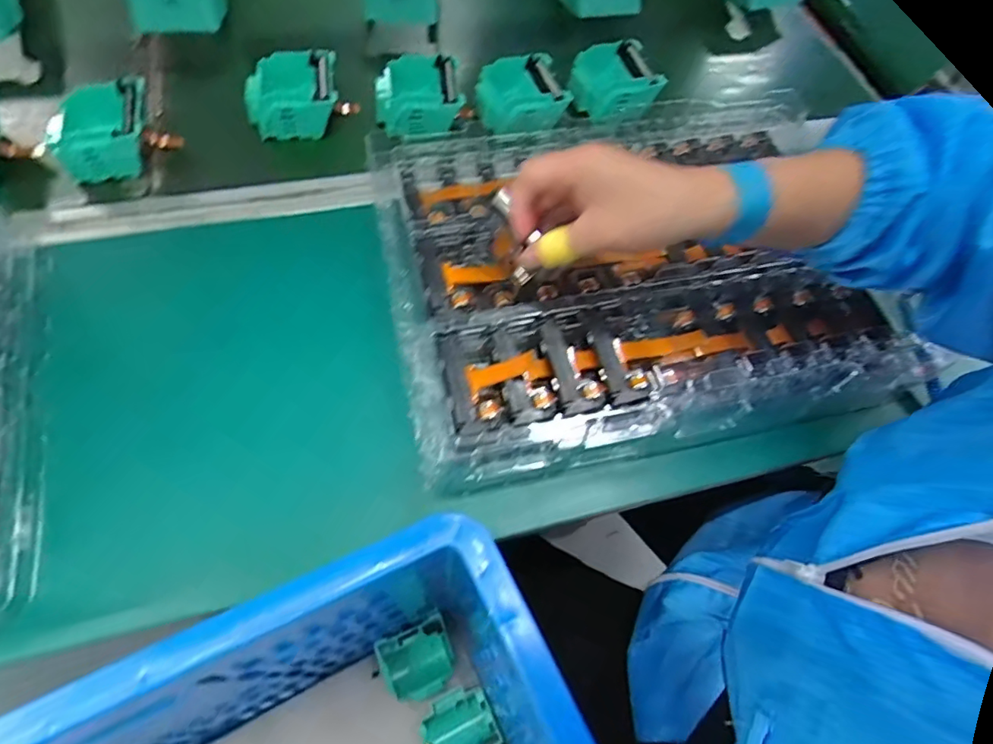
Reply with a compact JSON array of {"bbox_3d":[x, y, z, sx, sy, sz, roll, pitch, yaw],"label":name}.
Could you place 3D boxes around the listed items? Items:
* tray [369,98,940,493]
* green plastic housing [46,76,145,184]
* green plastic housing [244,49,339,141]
[{"bbox_3d":[0.110,-0.083,0.426,0.380,0.060,0.277,-12,64,-10],"label":"tray"},{"bbox_3d":[-0.336,-0.208,0.467,0.073,0.038,0.080,-14,65,-11],"label":"green plastic housing"},{"bbox_3d":[-0.190,-0.261,0.512,0.081,0.036,0.080,-7,64,-7],"label":"green plastic housing"}]

